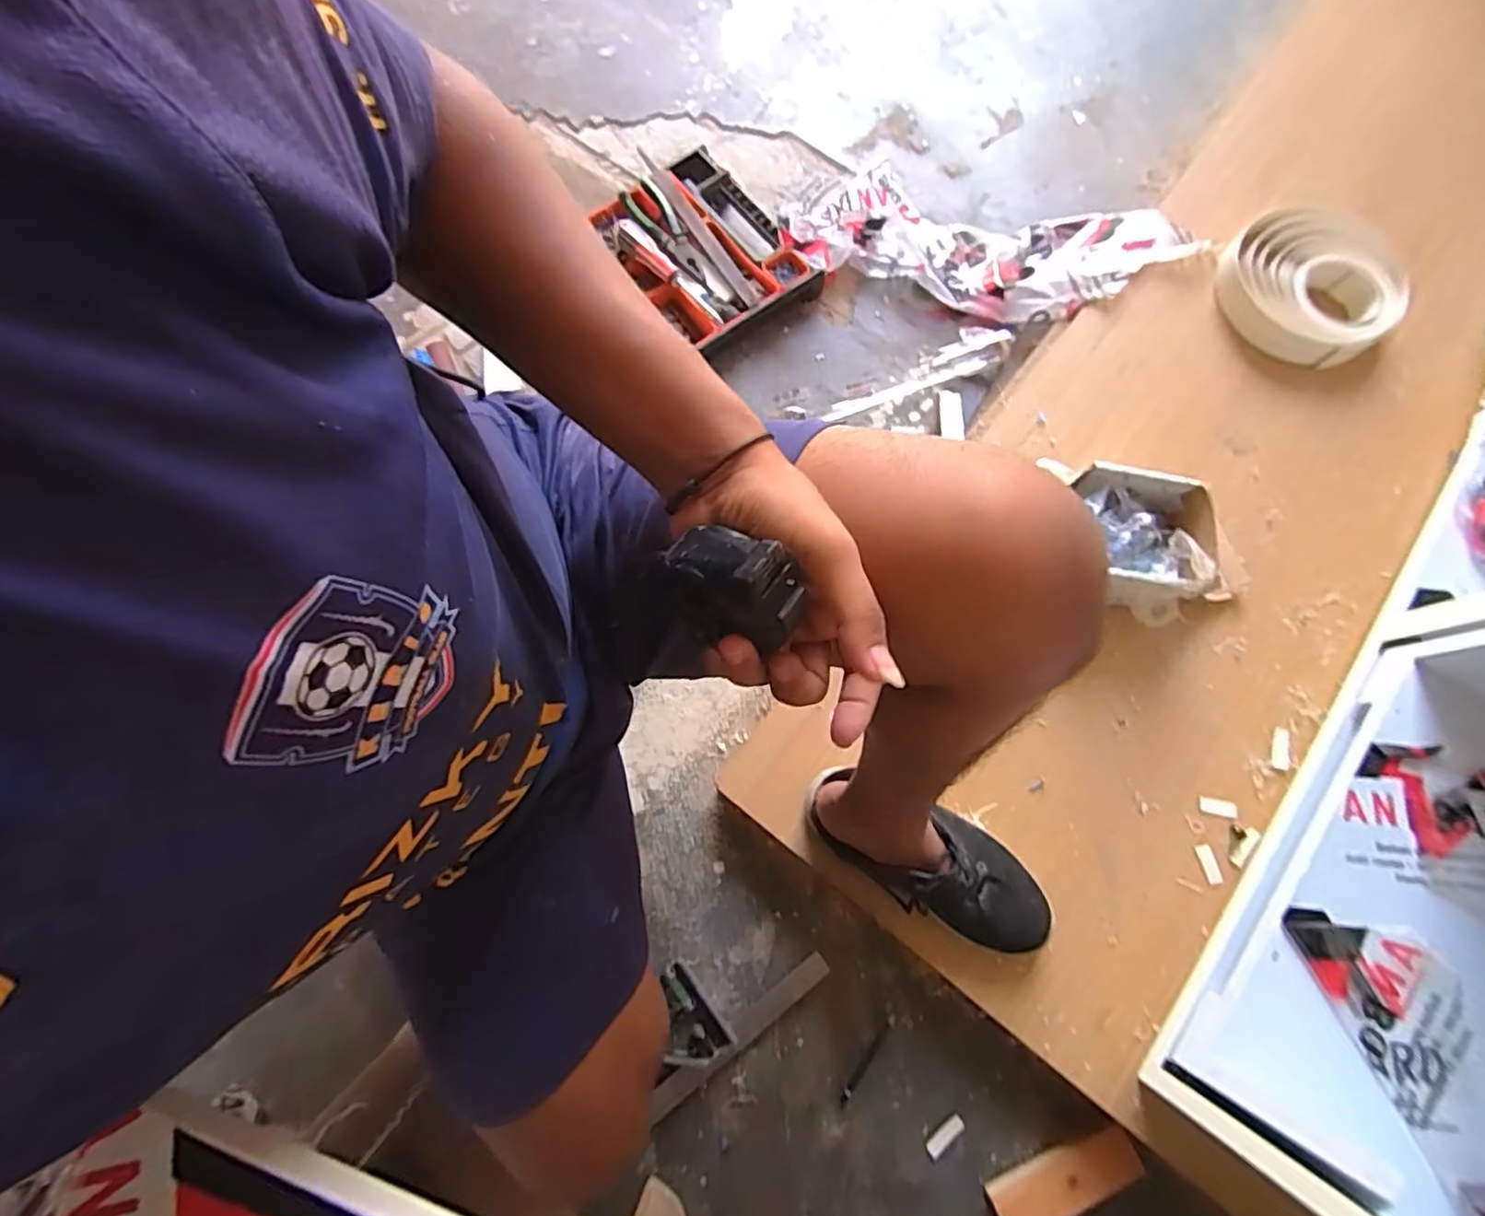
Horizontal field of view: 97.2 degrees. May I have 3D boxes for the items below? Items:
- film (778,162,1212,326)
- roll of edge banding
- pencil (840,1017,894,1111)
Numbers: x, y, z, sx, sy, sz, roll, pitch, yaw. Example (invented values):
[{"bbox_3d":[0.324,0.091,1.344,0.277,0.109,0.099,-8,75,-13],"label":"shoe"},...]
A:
[{"bbox_3d":[0.346,-0.527,0.934,0.544,0.086,0.240,11,76,3],"label":"film"},{"bbox_3d":[0.740,-0.422,0.856,0.207,0.043,0.209,0,76,1],"label":"roll of edge banding"},{"bbox_3d":[0.134,0.488,0.701,0.012,0.008,0.100,36,79,9],"label":"pencil"}]

